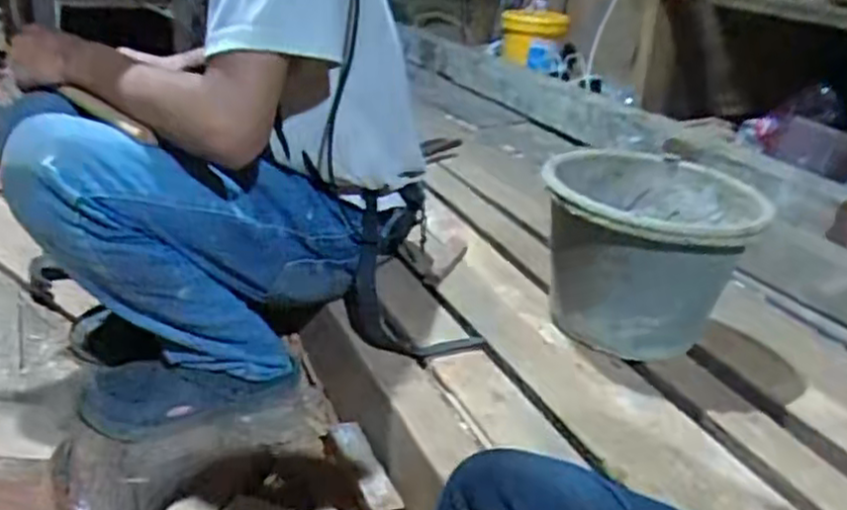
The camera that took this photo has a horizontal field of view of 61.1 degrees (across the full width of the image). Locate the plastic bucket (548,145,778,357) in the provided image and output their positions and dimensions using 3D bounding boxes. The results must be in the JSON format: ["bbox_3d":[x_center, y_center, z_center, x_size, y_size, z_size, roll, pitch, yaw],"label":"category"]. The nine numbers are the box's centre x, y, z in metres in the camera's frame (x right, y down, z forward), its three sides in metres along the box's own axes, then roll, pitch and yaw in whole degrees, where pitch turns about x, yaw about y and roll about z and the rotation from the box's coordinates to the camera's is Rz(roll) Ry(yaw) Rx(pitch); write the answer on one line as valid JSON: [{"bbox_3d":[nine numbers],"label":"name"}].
[{"bbox_3d":[0.291,0.003,0.960,0.260,0.210,0.253,4,28,-2],"label":"plastic bucket"}]

